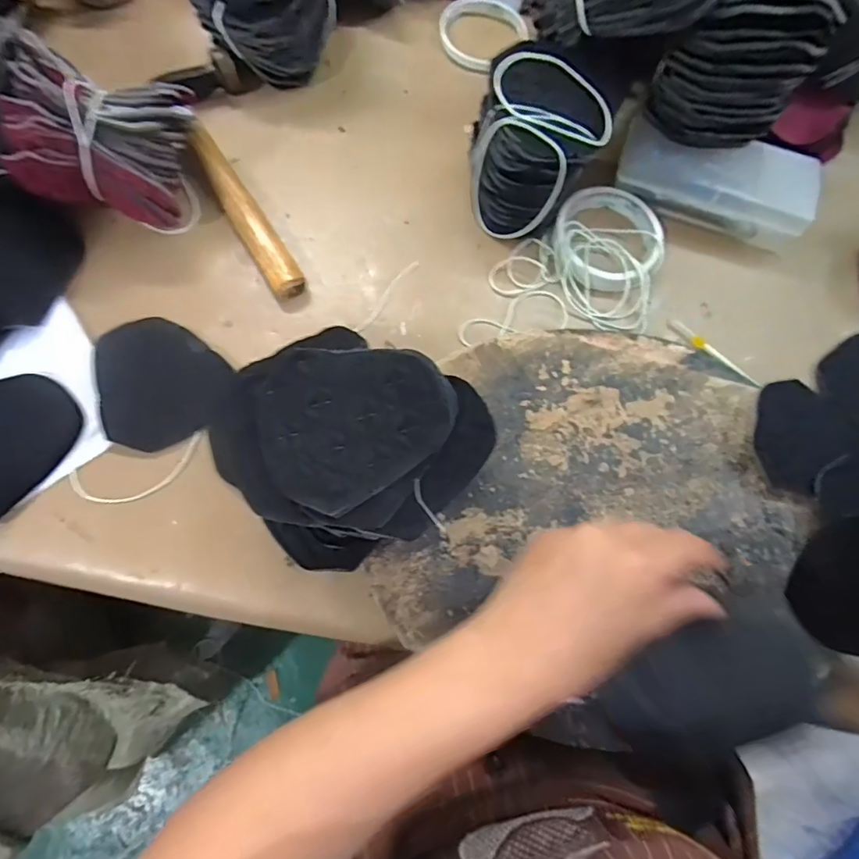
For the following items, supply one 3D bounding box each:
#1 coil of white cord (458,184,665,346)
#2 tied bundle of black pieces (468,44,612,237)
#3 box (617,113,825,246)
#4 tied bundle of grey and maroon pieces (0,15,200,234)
[{"bbox_3d":[0.108,-0.139,0.415,0.170,0.028,0.121,-5,74,-4],"label":"coil of white cord"},{"bbox_3d":[0.077,-0.219,0.396,0.098,0.096,0.091,1,73,-2],"label":"tied bundle of black pieces"},{"bbox_3d":[0.243,-0.211,0.429,0.160,0.051,0.065,15,73,2],"label":"box"},{"bbox_3d":[-0.280,-0.216,0.351,0.209,0.088,0.083,12,72,-23],"label":"tied bundle of grey and maroon pieces"}]

